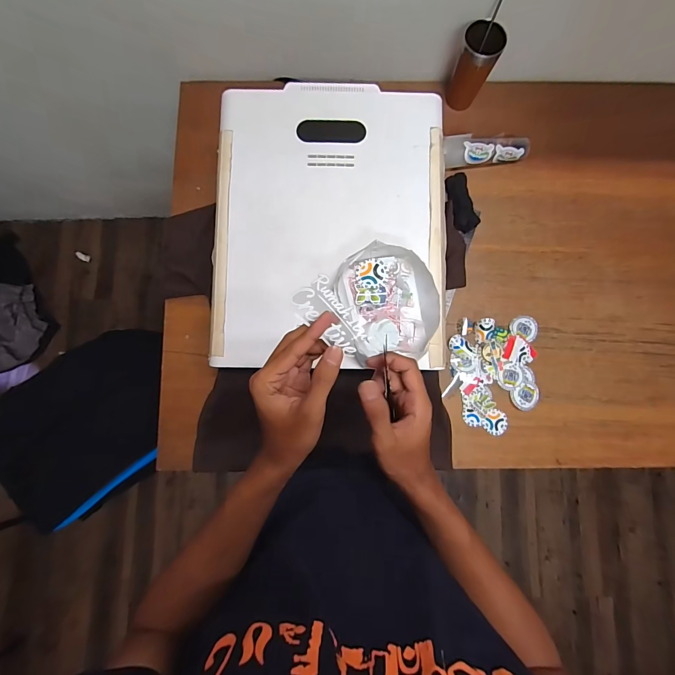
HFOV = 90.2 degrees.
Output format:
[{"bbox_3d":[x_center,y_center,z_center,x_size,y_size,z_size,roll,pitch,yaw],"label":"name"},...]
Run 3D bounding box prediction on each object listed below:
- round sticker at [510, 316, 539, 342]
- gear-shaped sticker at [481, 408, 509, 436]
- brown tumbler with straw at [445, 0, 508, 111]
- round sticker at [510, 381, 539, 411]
[{"bbox_3d":[0.410,-0.022,0.735,0.059,0.010,0.051,26,85,6],"label":"round sticker"},{"bbox_3d":[0.335,0.180,0.711,0.051,0.005,0.052,35,85,4],"label":"gear-shaped sticker"},{"bbox_3d":[0.298,-0.592,0.720,0.082,0.185,0.115,24,85,3],"label":"brown tumbler with straw"},{"bbox_3d":[0.400,0.125,0.714,0.058,0.004,0.053,-1,82,6],"label":"round sticker"}]

